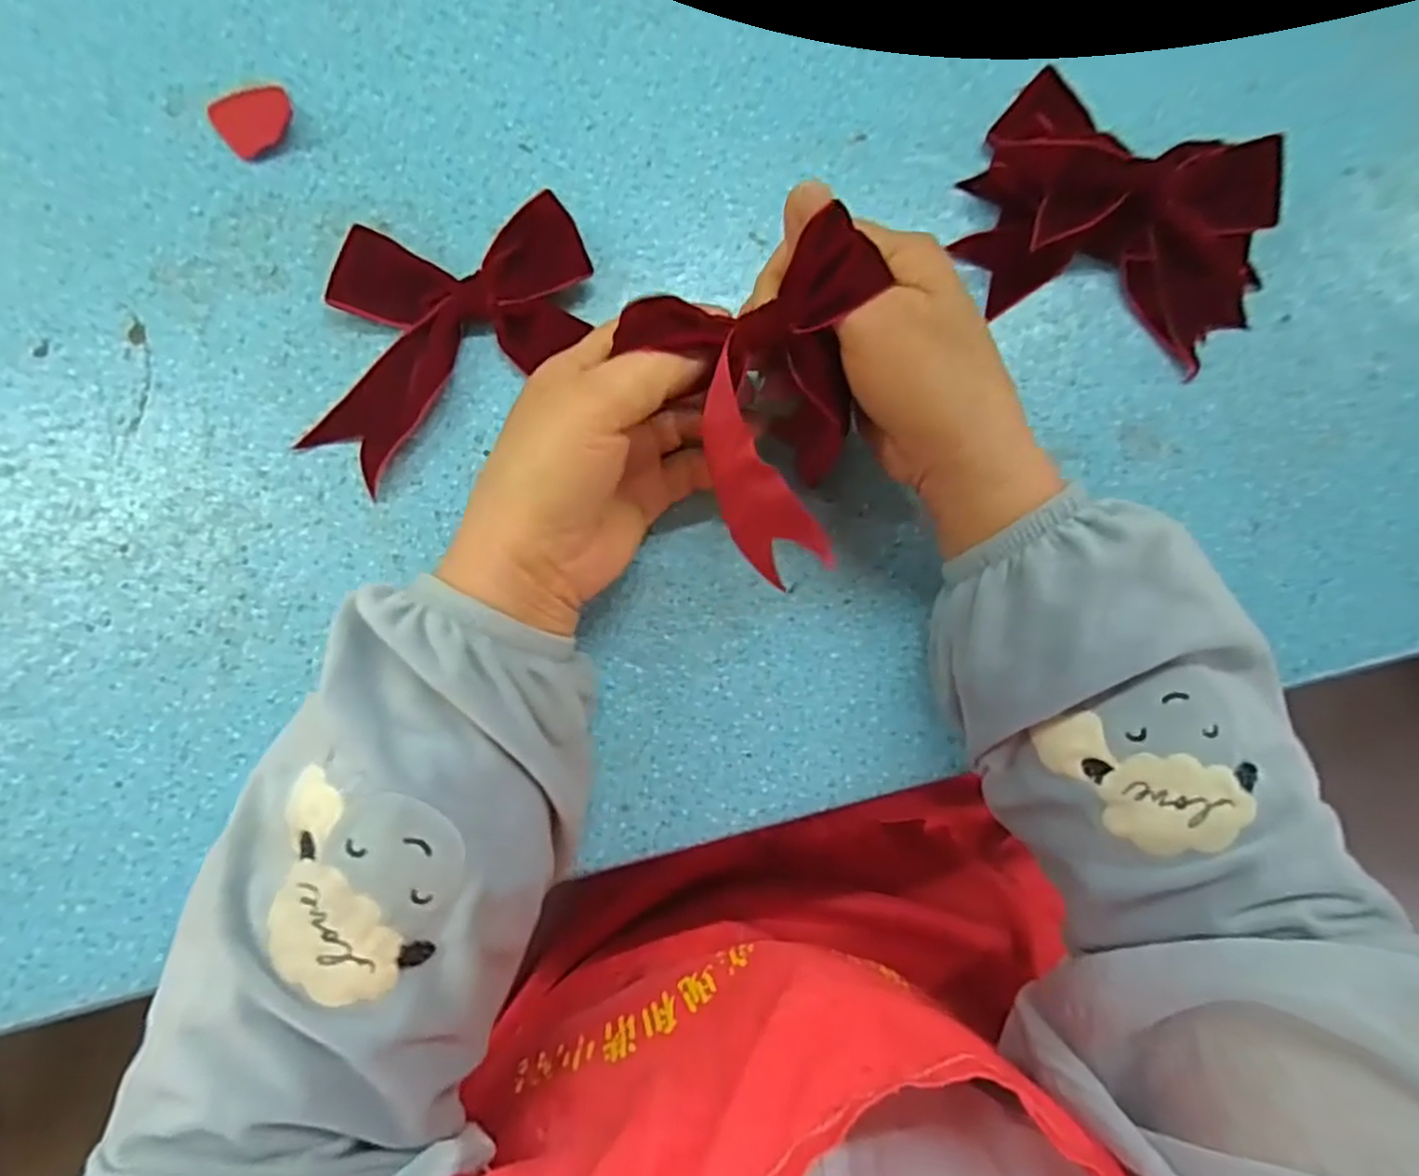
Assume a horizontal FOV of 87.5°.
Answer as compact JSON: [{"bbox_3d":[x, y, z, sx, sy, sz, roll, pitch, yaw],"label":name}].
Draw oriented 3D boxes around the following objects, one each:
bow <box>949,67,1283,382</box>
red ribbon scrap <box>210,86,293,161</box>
[{"bbox_3d":[0.194,-0.168,0.339,0.148,0.046,0.109,29,81,0],"label":"bow"},{"bbox_3d":[-0.207,-0.215,0.338,0.033,0.004,0.032,1,82,-4],"label":"red ribbon scrap"}]

